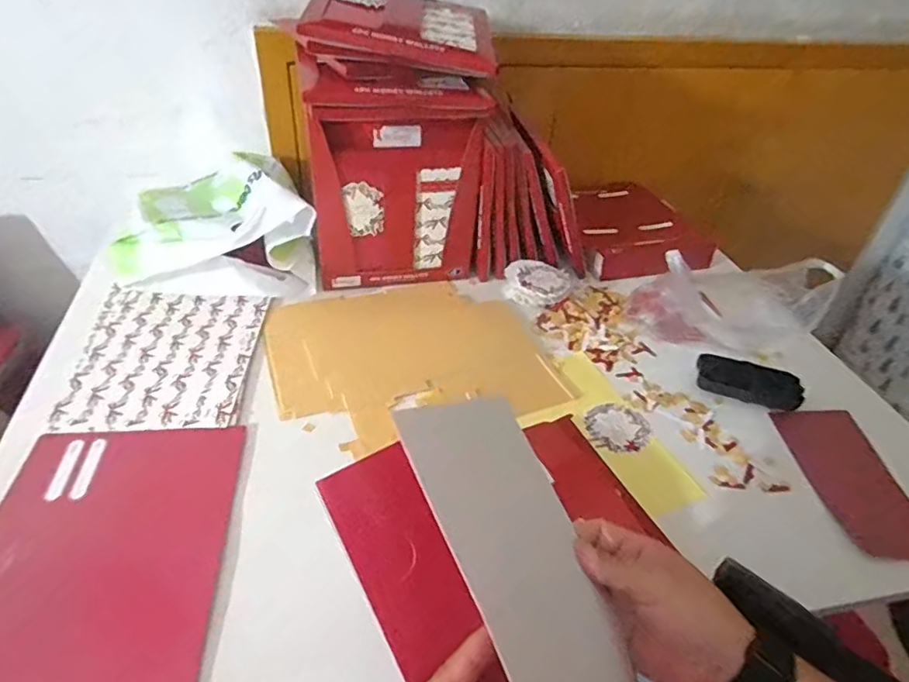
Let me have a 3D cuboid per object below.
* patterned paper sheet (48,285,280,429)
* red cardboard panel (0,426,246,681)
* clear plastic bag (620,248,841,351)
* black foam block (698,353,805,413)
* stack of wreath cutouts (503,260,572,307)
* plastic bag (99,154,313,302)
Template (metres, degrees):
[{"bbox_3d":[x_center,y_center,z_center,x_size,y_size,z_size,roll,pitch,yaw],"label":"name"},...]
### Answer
[{"bbox_3d":[-0.324,0.012,0.628,0.194,0.006,0.217,2,40,-5],"label":"patterned paper sheet"},{"bbox_3d":[-0.287,0.173,0.450,0.186,0.010,0.251,2,40,-11],"label":"red cardboard panel"},{"bbox_3d":[0.349,-0.063,0.710,0.225,0.120,0.111,7,39,4],"label":"clear plastic bag"},{"bbox_3d":[0.337,0.050,0.643,0.110,0.027,0.050,12,39,10],"label":"black foam block"},{"bbox_3d":[0.112,-0.075,0.765,0.088,0.036,0.070,12,39,9],"label":"stack of wreath cutouts"},{"bbox_3d":[-0.310,-0.168,0.751,0.236,0.095,0.251,-3,39,-9],"label":"plastic bag"}]

